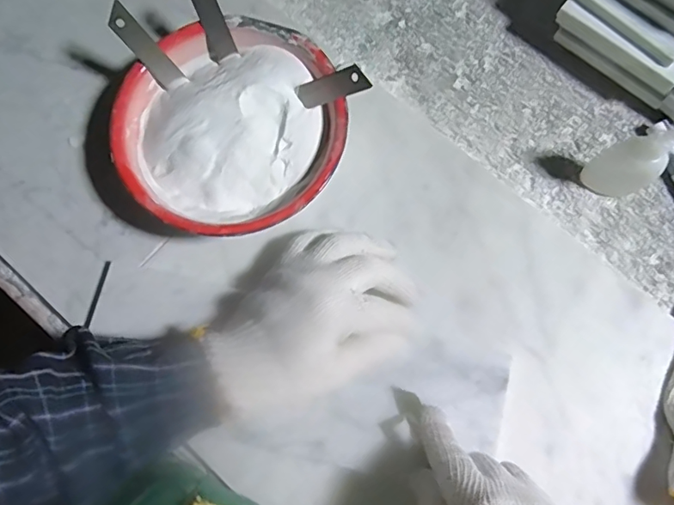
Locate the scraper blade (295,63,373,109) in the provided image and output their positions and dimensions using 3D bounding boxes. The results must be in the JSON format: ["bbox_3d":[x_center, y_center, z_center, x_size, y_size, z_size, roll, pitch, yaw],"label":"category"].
[{"bbox_3d":[-0.004,-0.115,0.352,0.004,0.064,0.018,-33,111,-40],"label":"scraper blade"}]

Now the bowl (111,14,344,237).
[{"bbox_3d":[-0.078,-0.087,0.385,0.158,0.053,0.157,-1,76,4],"label":"bowl"}]

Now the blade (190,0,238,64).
[{"bbox_3d":[-0.095,-0.174,0.377,0.020,0.059,0.007,-22,34,-1],"label":"blade"}]

